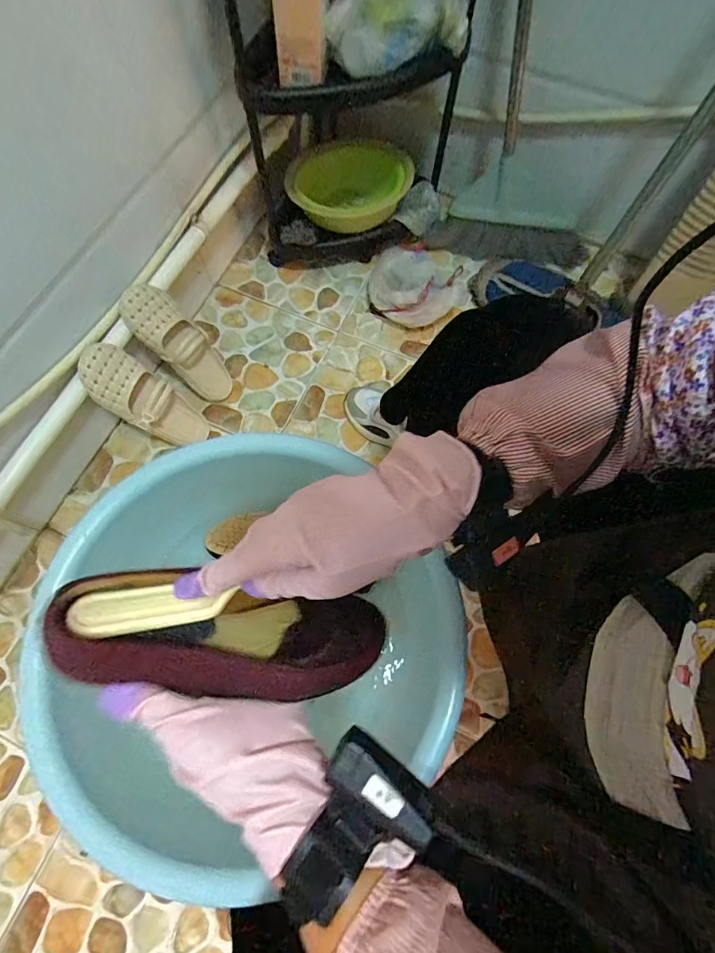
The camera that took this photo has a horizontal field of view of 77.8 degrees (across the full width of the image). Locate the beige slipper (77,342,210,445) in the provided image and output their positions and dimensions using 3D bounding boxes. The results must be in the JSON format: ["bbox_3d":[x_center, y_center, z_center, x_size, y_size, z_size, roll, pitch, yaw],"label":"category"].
[{"bbox_3d":[-0.365,-0.129,0.782,0.062,0.243,0.093,9,68,32],"label":"beige slipper"}]

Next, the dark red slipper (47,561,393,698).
[{"bbox_3d":[-0.091,0.112,0.322,0.216,0.052,0.079,9,70,-18],"label":"dark red slipper"}]

